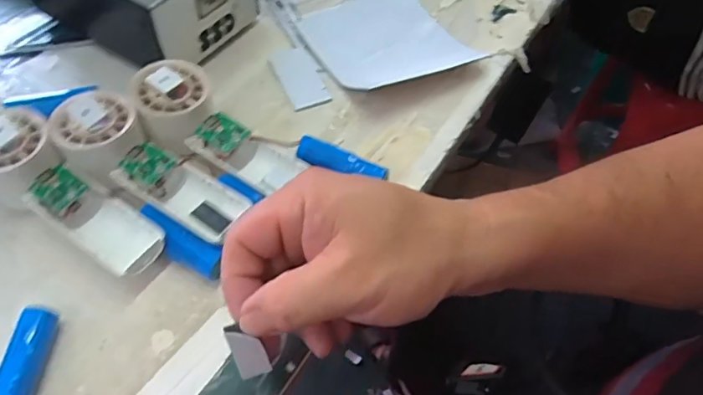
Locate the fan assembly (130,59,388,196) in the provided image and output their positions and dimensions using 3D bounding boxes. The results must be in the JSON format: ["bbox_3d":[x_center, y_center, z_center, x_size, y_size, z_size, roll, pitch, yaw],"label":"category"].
[{"bbox_3d":[-0.075,-0.042,0.390,0.183,0.055,0.057,23,56,12],"label":"fan assembly"}]

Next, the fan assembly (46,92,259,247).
[{"bbox_3d":[-0.142,-0.021,0.370,0.145,0.035,0.058,33,58,4],"label":"fan assembly"}]

